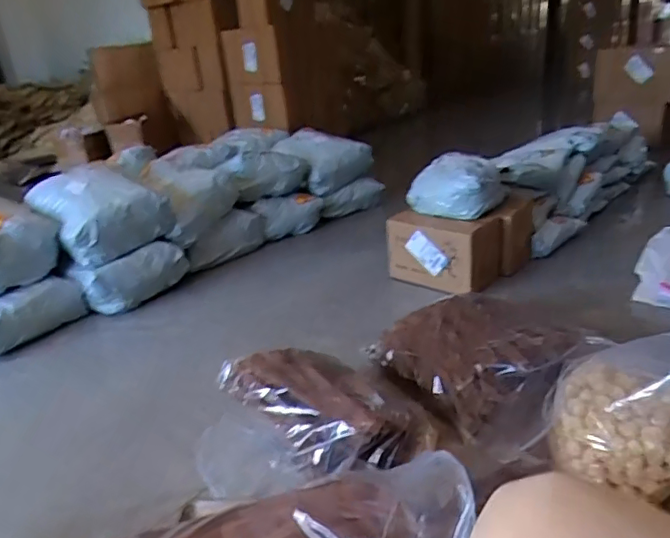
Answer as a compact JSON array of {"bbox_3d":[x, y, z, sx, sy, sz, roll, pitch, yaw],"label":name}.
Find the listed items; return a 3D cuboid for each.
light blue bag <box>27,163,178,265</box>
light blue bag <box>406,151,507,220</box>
[{"bbox_3d":[-0.762,-0.200,1.810,0.326,0.220,0.376,-26,31,-38],"label":"light blue bag"},{"bbox_3d":[0.363,-0.240,1.655,0.289,0.161,0.146,-2,24,8],"label":"light blue bag"}]

